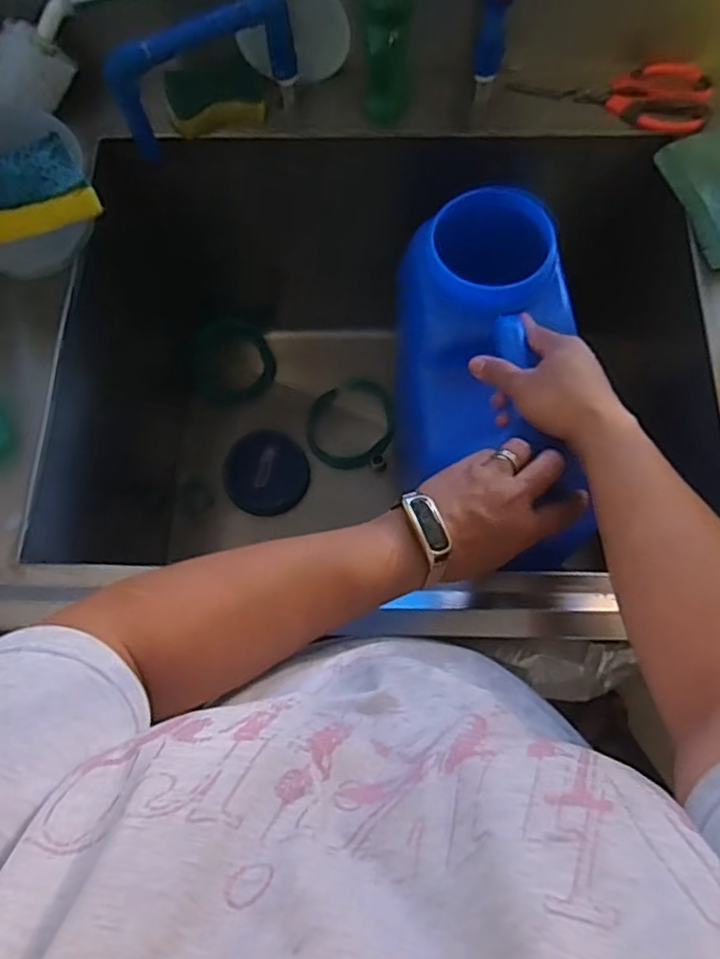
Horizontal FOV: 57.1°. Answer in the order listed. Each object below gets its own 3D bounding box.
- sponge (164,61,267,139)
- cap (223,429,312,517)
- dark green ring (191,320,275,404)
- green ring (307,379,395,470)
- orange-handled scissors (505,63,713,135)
[{"bbox_3d":[-0.151,-0.402,0.688,0.101,0.025,0.073,-11,72,-2],"label":"sponge"},{"bbox_3d":[-0.137,-0.011,0.964,0.120,0.039,0.116,-1,72,2],"label":"cap"},{"bbox_3d":[-0.196,-0.178,1.021,0.020,0.140,0.126,31,90,48],"label":"dark green ring"},{"bbox_3d":[-0.012,-0.081,0.983,0.132,0.016,0.130,-2,80,11],"label":"green ring"},{"bbox_3d":[0.263,-0.404,0.694,0.200,0.022,0.084,6,69,8],"label":"orange-handled scissors"}]

